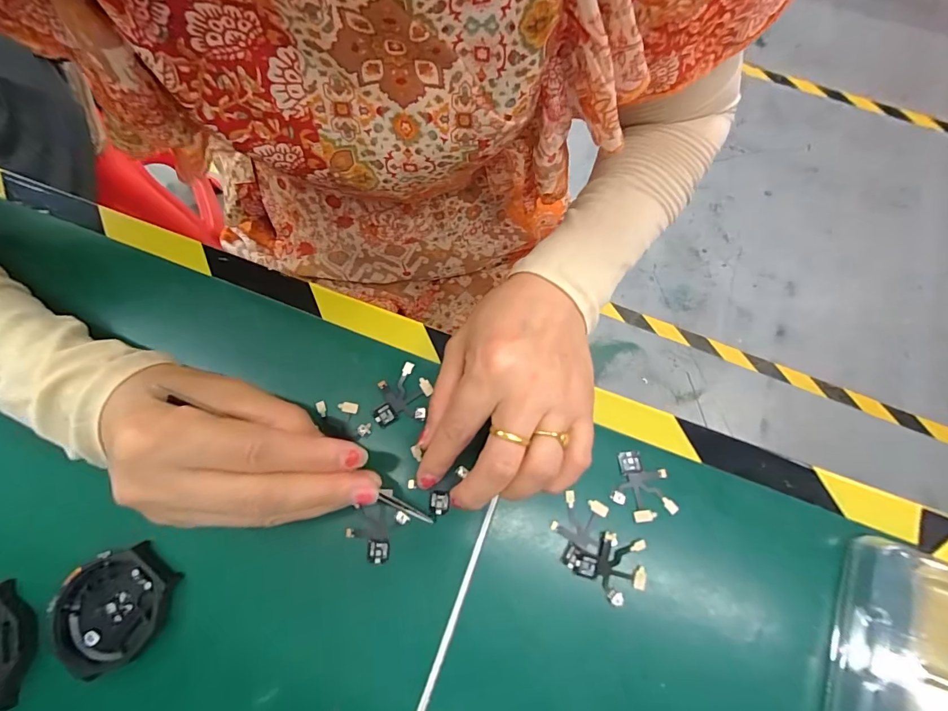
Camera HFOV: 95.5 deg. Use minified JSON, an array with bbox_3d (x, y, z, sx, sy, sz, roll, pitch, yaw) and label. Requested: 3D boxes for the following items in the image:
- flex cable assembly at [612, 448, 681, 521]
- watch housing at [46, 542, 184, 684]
[{"bbox_3d":[0.088,0.068,0.227,0.031,0.004,0.035,-8,74,-2],"label":"flex cable assembly"},{"bbox_3d":[-0.171,0.120,0.205,0.054,0.008,0.048,-24,76,-7],"label":"watch housing"}]

